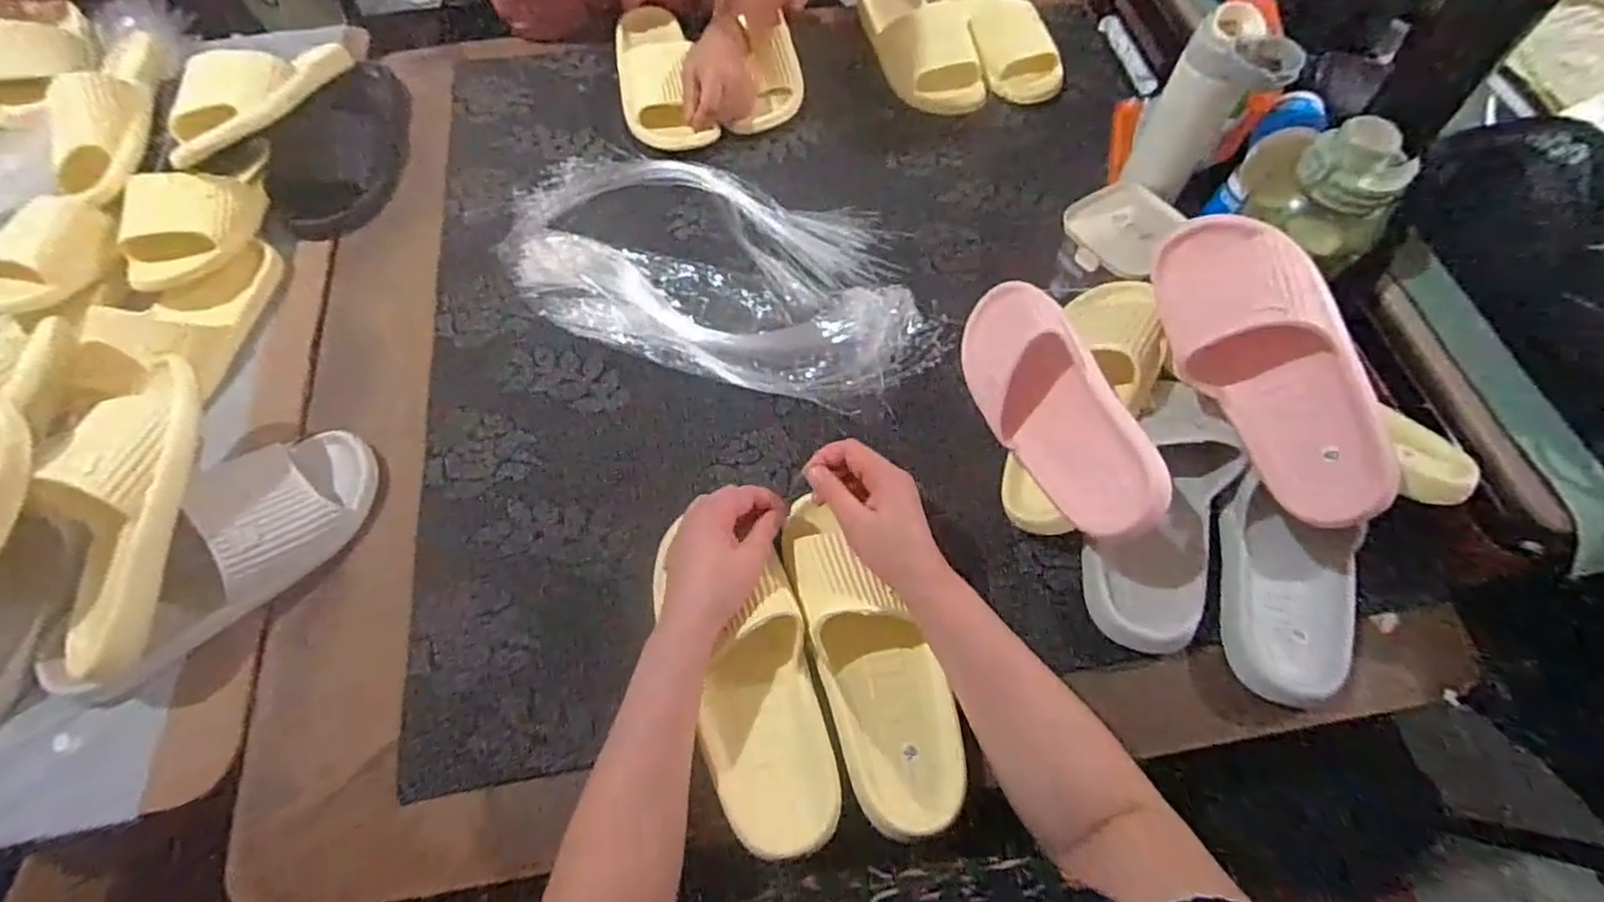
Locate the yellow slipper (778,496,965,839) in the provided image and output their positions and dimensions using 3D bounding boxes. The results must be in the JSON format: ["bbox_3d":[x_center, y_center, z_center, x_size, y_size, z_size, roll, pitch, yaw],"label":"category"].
[{"bbox_3d":[0.049,0.156,0.535,0.086,0.066,0.246,-20,73,-12],"label":"yellow slipper"}]

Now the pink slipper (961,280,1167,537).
[{"bbox_3d":[0.209,-0.042,0.579,0.076,0.115,0.257,4,53,-41],"label":"pink slipper"}]

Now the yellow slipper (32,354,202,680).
[{"bbox_3d":[-0.524,0.046,0.526,0.099,0.068,0.244,4,83,0],"label":"yellow slipper"}]

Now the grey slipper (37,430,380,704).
[{"bbox_3d":[-0.479,0.083,0.564,0.107,0.066,0.271,39,68,16],"label":"grey slipper"}]

